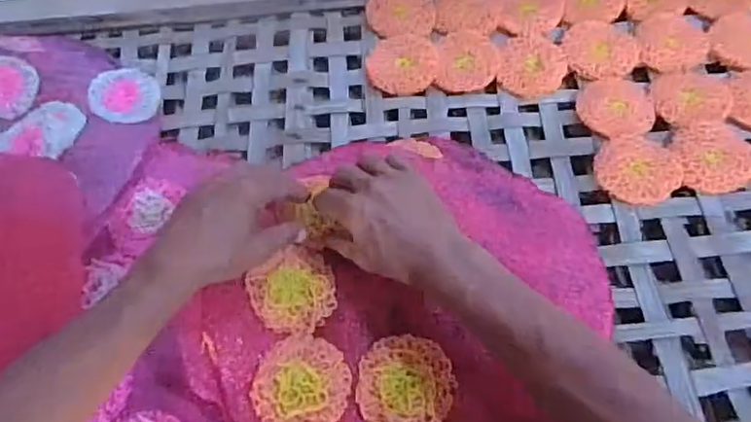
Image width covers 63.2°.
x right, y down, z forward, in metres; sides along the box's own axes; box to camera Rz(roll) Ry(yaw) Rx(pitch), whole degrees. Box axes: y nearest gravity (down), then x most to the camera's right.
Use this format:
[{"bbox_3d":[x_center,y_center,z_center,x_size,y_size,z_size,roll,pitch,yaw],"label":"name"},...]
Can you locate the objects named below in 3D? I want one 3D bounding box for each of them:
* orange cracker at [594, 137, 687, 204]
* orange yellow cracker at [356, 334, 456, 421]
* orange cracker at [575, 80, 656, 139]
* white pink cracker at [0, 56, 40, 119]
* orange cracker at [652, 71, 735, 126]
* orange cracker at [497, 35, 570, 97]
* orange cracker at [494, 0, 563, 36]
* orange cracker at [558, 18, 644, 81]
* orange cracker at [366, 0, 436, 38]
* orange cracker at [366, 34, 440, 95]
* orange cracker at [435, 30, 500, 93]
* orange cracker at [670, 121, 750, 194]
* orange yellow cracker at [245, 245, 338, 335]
[{"bbox_3d":[0.257,-0.041,0.602,0.078,0.010,0.075,-16,60,-5],"label":"orange cracker"},{"bbox_3d":[0.023,0.137,0.489,0.075,0.007,0.078,-2,60,3],"label":"orange yellow cracker"},{"bbox_3d":[0.251,-0.107,0.637,0.076,0.009,0.070,-8,60,-1],"label":"orange cracker"},{"bbox_3d":[-0.404,-0.135,0.661,0.091,0.007,0.073,28,66,18],"label":"white pink cracker"},{"bbox_3d":[0.334,-0.120,0.640,0.079,0.005,0.070,-3,60,2],"label":"orange cracker"},{"bbox_3d":[0.172,-0.159,0.669,0.072,0.017,0.077,-2,60,3],"label":"orange cracker"},{"bbox_3d":[0.176,-0.233,0.698,0.072,0.015,0.081,29,66,19],"label":"orange cracker"},{"bbox_3d":[0.250,-0.179,0.676,0.083,0.006,0.083,-2,60,3],"label":"orange cracker"},{"bbox_3d":[0.029,-0.231,0.705,0.077,0.014,0.068,-1,60,3],"label":"orange cracker"},{"bbox_3d":[0.029,-0.163,0.672,0.077,0.014,0.078,-4,60,2],"label":"orange cracker"},{"bbox_3d":[0.100,-0.166,0.673,0.067,0.017,0.077,1,60,4],"label":"orange cracker"},{"bbox_3d":[0.335,-0.054,0.604,0.075,0.014,0.078,-2,60,3],"label":"orange cracker"},{"bbox_3d":[-0.068,0.069,0.523,0.072,0.004,0.069,8,65,-17],"label":"orange yellow cracker"}]

